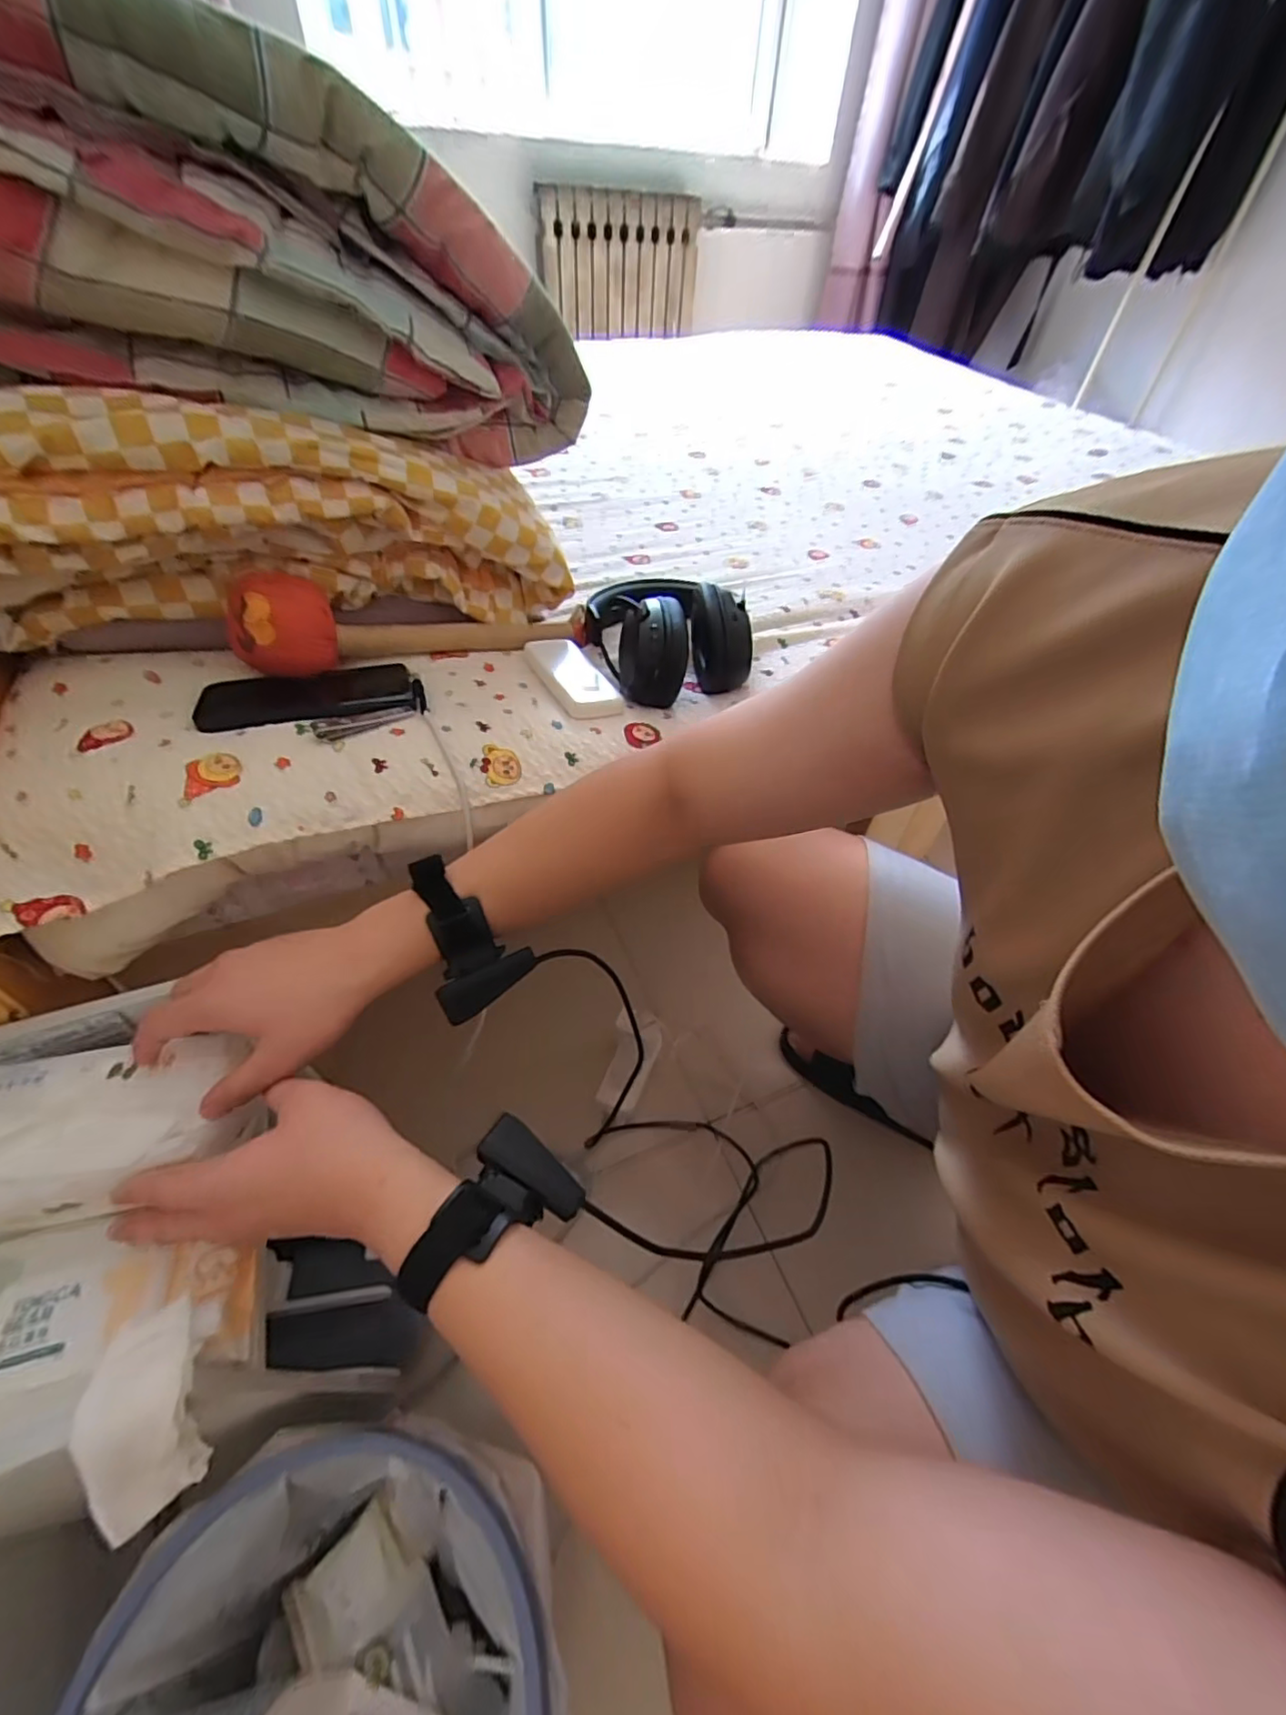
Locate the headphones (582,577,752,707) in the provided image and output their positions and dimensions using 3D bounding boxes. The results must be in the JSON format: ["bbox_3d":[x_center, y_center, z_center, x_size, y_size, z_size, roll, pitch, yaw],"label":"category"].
[{"bbox_3d":[0.014,-0.246,0.625,0.135,0.086,0.217,-11,51,-13],"label":"headphones"}]

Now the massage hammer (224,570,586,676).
[{"bbox_3d":[-0.207,-0.223,0.583,0.323,0.083,0.077,-11,50,-30],"label":"massage hammer"}]

